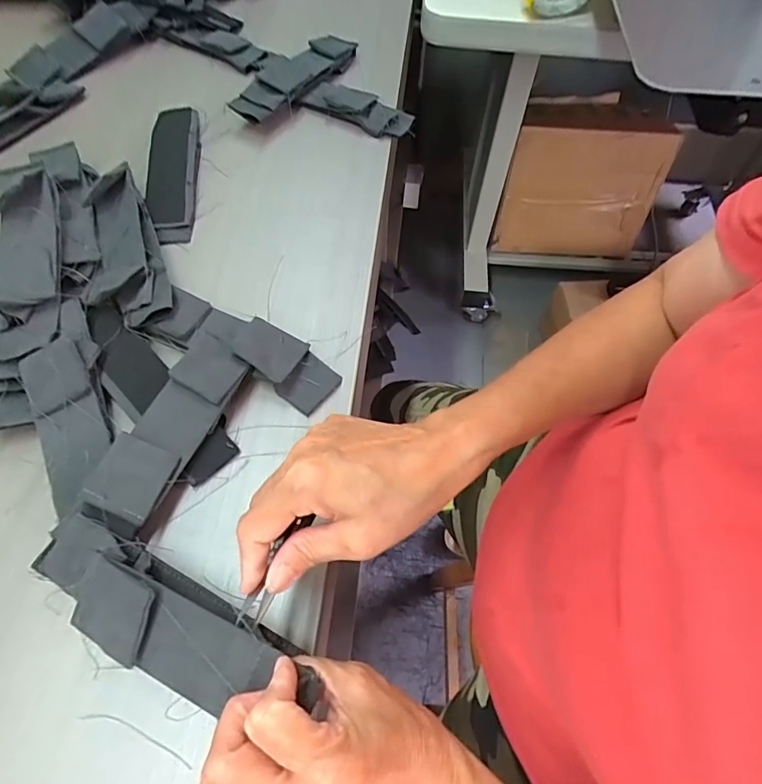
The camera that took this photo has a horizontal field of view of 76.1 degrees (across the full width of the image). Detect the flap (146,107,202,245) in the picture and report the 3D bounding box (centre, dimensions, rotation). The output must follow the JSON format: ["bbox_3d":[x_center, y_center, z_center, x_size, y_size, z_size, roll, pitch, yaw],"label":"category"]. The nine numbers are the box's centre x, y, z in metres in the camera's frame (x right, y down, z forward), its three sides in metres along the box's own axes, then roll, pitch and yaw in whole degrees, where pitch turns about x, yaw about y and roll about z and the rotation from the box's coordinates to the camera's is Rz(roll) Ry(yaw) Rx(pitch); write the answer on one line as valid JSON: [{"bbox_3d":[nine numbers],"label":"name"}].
[{"bbox_3d":[-0.219,-0.237,0.513,0.051,0.014,0.200,-9,62,-6],"label":"flap"}]

